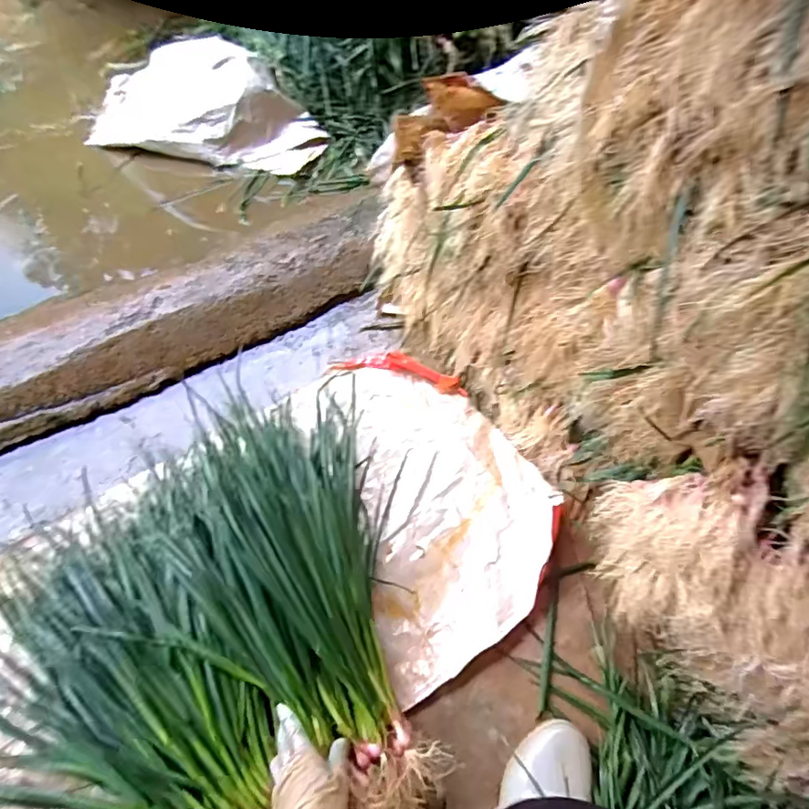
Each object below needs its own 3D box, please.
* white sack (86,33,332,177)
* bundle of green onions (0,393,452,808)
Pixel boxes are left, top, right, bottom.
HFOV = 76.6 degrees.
[{"bbox_3d":[-0.537,-0.822,1.343,0.709,0.119,0.376,13,60,10],"label":"white sack"},{"bbox_3d":[-0.301,0.293,0.677,0.595,0.112,0.598,-15,59,-7],"label":"bundle of green onions"}]

